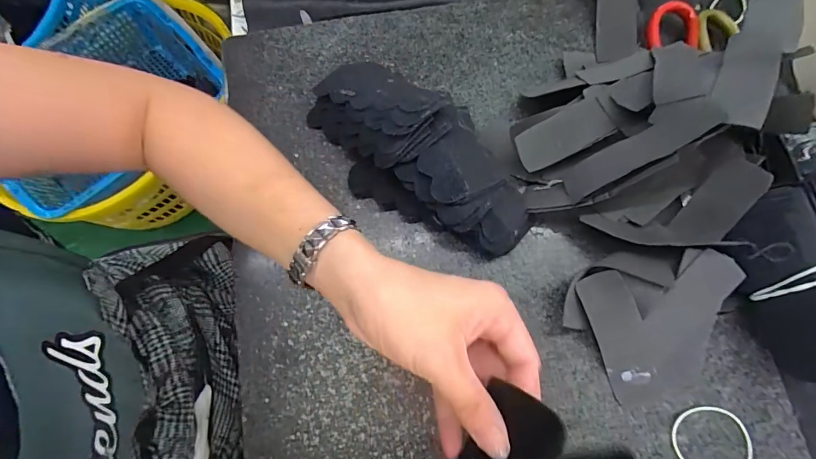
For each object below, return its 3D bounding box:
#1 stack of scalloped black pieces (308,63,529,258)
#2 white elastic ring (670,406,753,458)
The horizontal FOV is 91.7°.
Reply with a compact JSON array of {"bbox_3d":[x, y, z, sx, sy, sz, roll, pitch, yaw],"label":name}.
[{"bbox_3d":[0.006,-0.062,0.312,0.208,0.060,0.100,40,79,9],"label":"stack of scalloped black pieces"},{"bbox_3d":[0.219,0.154,0.284,0.056,0.004,0.048,-3,75,-1],"label":"white elastic ring"}]

